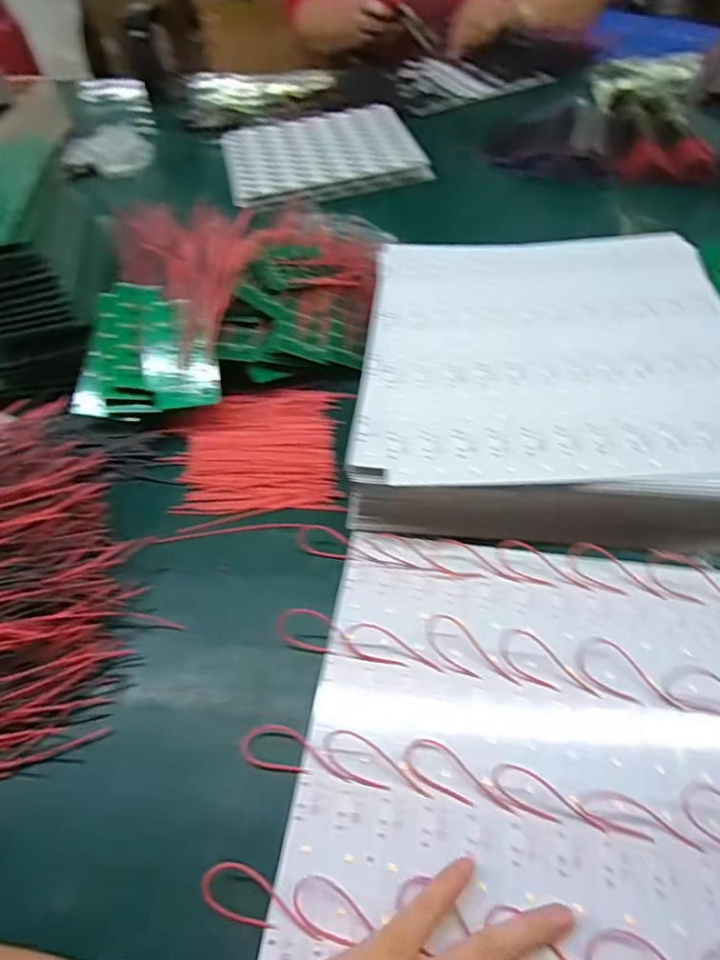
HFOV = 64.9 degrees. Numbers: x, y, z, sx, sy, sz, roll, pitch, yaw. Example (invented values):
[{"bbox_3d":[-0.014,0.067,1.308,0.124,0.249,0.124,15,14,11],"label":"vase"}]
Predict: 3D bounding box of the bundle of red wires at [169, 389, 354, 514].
[{"bbox_3d":[-0.080,-0.029,0.470,0.132,0.008,0.131,1,53,5],"label":"bundle of red wires"}]

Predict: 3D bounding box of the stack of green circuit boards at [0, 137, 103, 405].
[{"bbox_3d":[-0.309,-0.203,0.523,0.118,0.132,0.205,-10,53,-3],"label":"stack of green circuit boards"}]

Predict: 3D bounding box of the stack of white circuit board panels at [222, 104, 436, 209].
[{"bbox_3d":[-0.057,-0.455,0.776,0.250,0.015,0.225,-15,53,-7],"label":"stack of white circuit board panels"}]

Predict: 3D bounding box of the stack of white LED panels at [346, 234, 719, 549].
[{"bbox_3d":[0.153,-0.083,0.456,0.295,0.058,0.312,3,53,7],"label":"stack of white LED panels"}]

